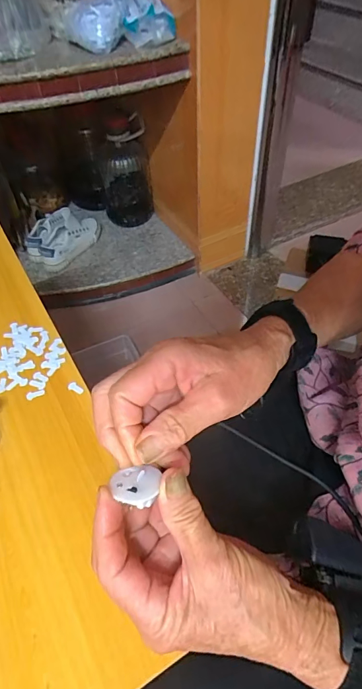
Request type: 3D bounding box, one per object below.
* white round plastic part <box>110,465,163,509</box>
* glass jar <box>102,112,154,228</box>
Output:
[{"bbox_3d":[-0.029,0.087,0.239,0.029,0.010,0.027,-4,24,11],"label":"white round plastic part"},{"bbox_3d":[-0.177,-0.547,1.249,0.149,0.299,0.155,-1,51,2],"label":"glass jar"}]

